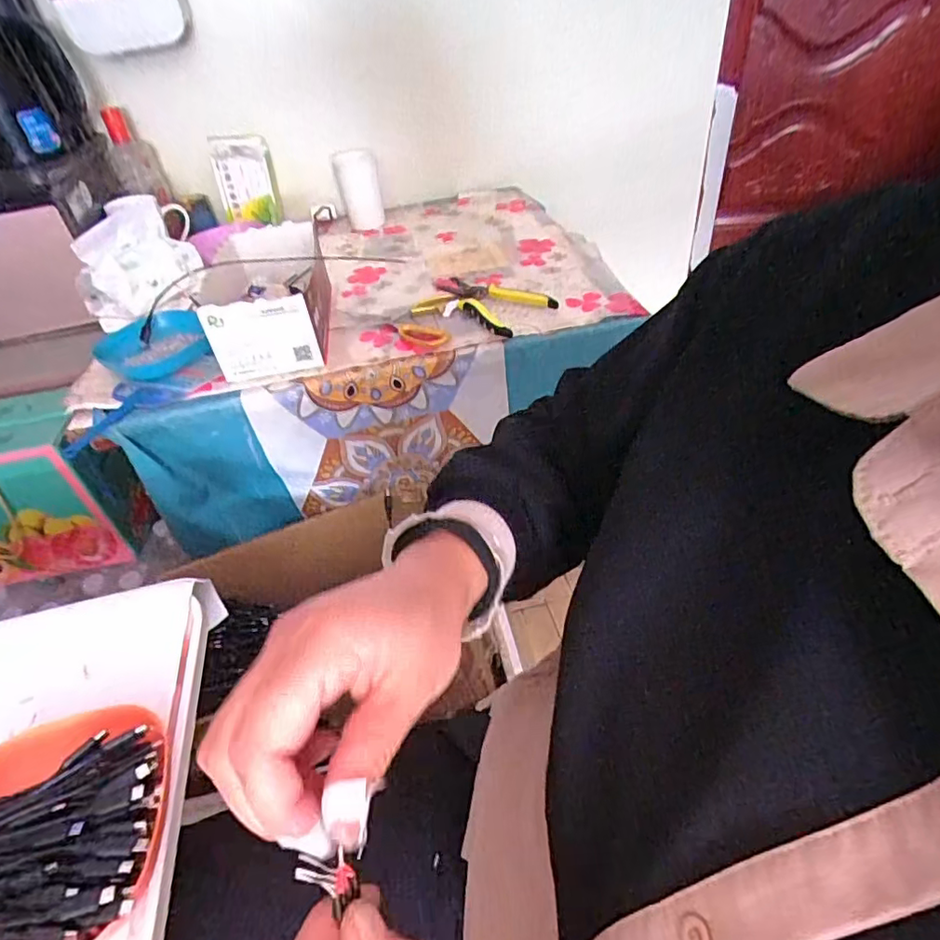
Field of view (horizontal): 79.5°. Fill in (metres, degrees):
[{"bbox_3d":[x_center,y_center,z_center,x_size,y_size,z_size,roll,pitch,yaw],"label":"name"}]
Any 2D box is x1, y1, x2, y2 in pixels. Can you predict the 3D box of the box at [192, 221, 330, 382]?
[{"bbox_3d":[-0.269,-0.226,0.751,0.139,0.104,0.254,-13,42,-7],"label":"box"}]

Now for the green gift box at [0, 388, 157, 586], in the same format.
[{"bbox_3d":[-0.705,0.033,0.876,0.352,0.235,0.151,-12,42,-5],"label":"green gift box"}]

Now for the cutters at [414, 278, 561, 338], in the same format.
[{"bbox_3d":[0.015,-0.223,0.755,0.179,0.015,0.104,18,48,25],"label":"cutters"}]

